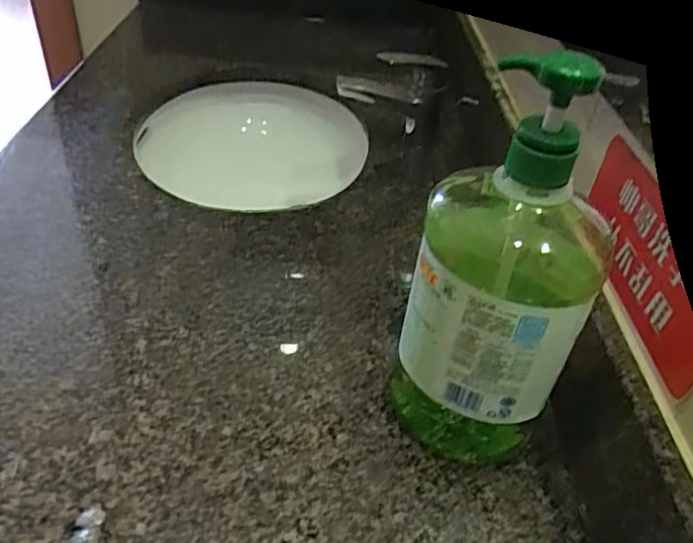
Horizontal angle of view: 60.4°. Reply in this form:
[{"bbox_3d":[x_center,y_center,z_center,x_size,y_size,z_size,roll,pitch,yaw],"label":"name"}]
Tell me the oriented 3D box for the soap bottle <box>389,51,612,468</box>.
[{"bbox_3d":[0.094,0.011,0.374,0.095,0.277,0.078,4,39,-3],"label":"soap bottle"}]

